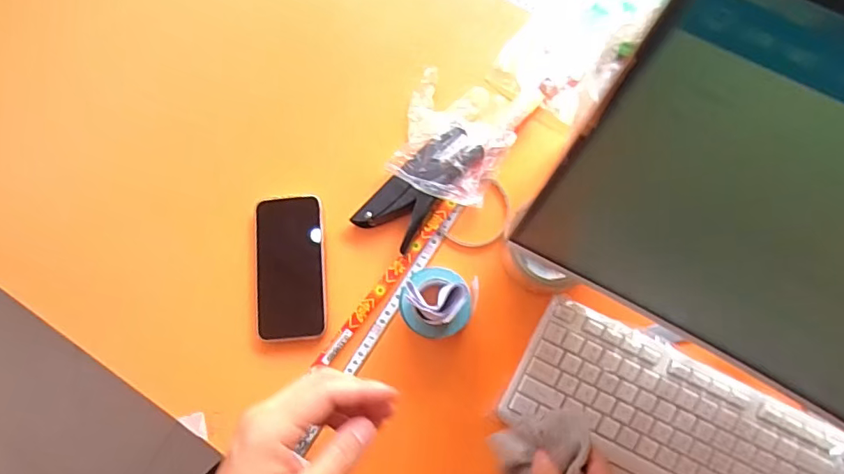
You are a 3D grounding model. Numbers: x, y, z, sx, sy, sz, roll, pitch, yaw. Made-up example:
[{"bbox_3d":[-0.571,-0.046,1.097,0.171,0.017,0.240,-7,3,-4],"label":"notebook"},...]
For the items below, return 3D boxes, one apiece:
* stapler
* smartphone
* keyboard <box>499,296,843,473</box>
[{"bbox_3d":[-0.002,-0.055,0.531,0.065,0.029,0.141,38,82,8],"label":"stapler"},{"bbox_3d":[-0.137,0.031,0.531,0.071,0.011,0.150,-5,78,0],"label":"smartphone"},{"bbox_3d":[0.291,0.208,0.468,0.422,0.022,0.128,27,81,7],"label":"keyboard"}]

